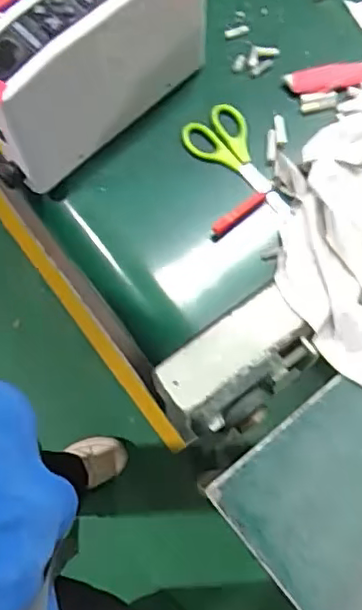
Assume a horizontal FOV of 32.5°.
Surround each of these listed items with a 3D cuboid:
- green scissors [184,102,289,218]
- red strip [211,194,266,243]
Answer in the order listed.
[{"bbox_3d":[0.055,-0.129,0.572,0.057,0.011,0.122,-31,77,-8],"label":"green scissors"},{"bbox_3d":[0.052,-0.080,0.554,0.060,0.011,0.013,-34,77,-9],"label":"red strip"}]

